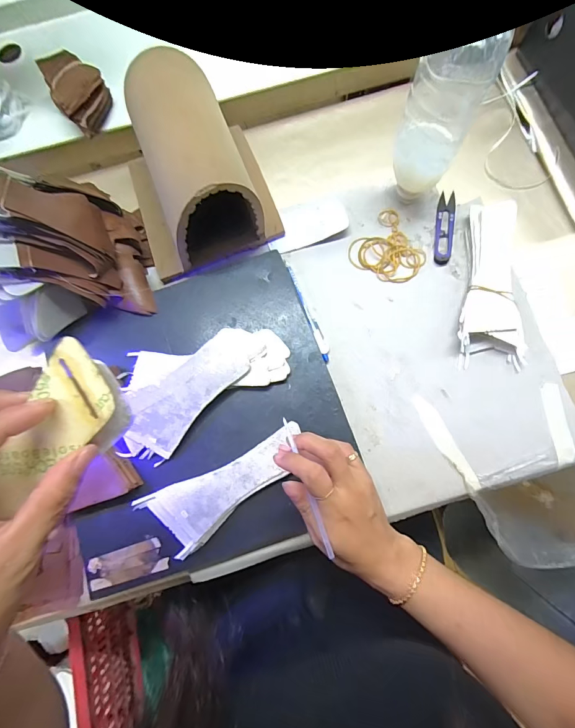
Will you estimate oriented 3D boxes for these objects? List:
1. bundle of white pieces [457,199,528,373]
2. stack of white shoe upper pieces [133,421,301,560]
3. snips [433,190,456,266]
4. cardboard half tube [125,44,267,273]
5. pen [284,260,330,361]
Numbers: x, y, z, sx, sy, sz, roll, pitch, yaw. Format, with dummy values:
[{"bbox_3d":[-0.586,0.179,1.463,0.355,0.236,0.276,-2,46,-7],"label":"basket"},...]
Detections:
[{"bbox_3d":[0.232,-0.094,0.412,0.074,0.028,0.191,3,75,1],"label":"bundle of white pieces"},{"bbox_3d":[-0.060,0.123,0.366,0.173,0.007,0.066,-33,77,-4],"label":"stack of white shoe upper pieces"},{"bbox_3d":[0.197,-0.170,0.445,0.022,0.006,0.099,10,75,3],"label":"snips"},{"bbox_3d":[-0.108,-0.230,0.400,0.109,0.119,0.180,-25,78,-2],"label":"cardboard half tube"},{"bbox_3d":[0.023,-0.068,0.429,0.011,0.009,0.136,-21,76,-6],"label":"pen"}]

